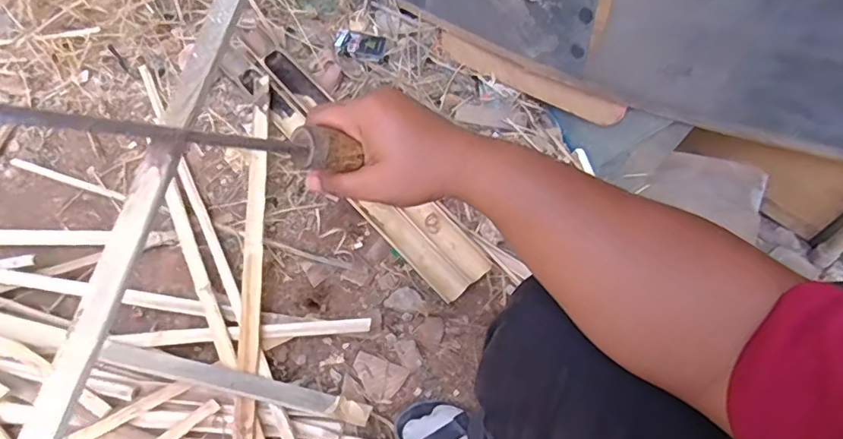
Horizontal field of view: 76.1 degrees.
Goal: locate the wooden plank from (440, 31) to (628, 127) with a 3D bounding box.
[{"bbox_3d":[0.193,-0.275,1.033,0.418,0.064,0.017,35,63,31],"label":"wooden plank"}]

